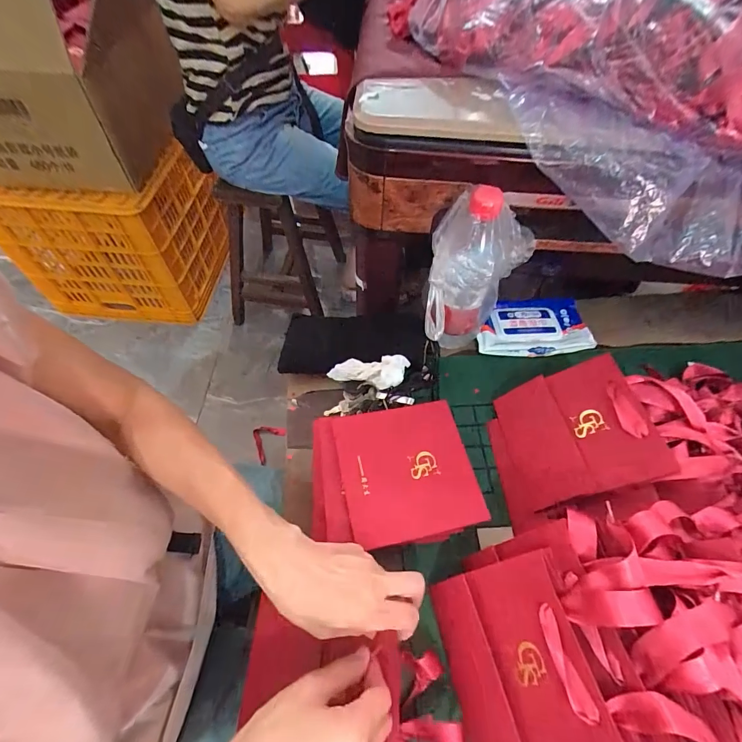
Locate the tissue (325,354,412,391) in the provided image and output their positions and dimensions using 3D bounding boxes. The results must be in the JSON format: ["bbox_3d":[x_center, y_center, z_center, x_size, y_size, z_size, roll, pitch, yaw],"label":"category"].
[{"bbox_3d":[-0.003,0.005,0.487,0.097,0.045,0.033,3,57,0],"label":"tissue"}]

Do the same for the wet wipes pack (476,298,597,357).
[{"bbox_3d":[0.234,-0.068,0.552,0.161,0.026,0.096,1,57,-2],"label":"wet wipes pack"}]

